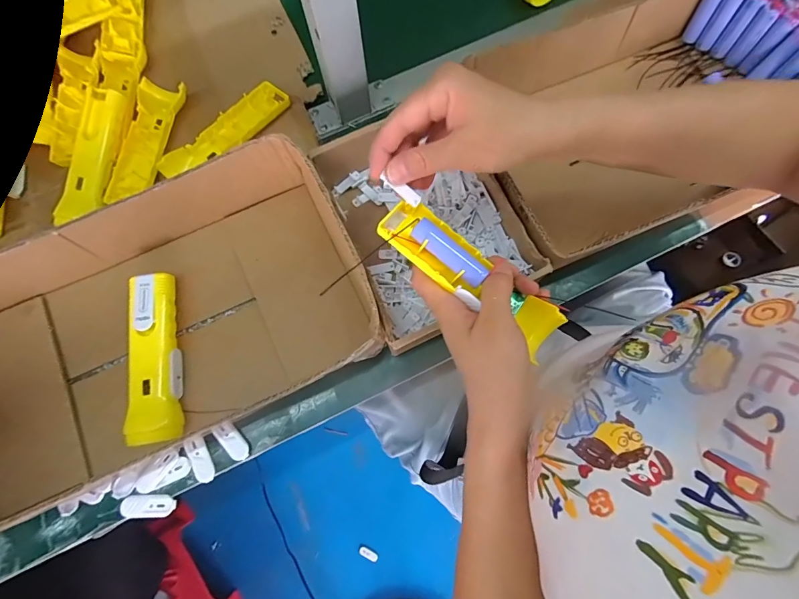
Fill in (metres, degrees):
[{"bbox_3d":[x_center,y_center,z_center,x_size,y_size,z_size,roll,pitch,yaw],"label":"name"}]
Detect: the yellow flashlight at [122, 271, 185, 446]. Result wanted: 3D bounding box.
[{"bbox_3d":[-0.245,0.058,0.384,0.052,0.037,0.163,-11,77,-1],"label":"yellow flashlight"}]

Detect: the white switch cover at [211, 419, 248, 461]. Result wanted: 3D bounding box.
[{"bbox_3d":[-0.171,0.145,0.393,0.018,0.009,0.044,-38,79,-7],"label":"white switch cover"}]

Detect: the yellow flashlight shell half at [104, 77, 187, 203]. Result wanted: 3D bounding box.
[{"bbox_3d":[-0.295,-0.187,0.454,0.055,0.021,0.157,8,77,3],"label":"yellow flashlight shell half"}]

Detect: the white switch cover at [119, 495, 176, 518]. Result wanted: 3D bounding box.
[{"bbox_3d":[-0.251,0.206,0.382,0.052,0.004,0.019,1,77,2],"label":"white switch cover"}]

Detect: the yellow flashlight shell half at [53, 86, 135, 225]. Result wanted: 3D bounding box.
[{"bbox_3d":[-0.341,-0.159,0.430,0.042,0.026,0.158,7,77,3],"label":"yellow flashlight shell half"}]

